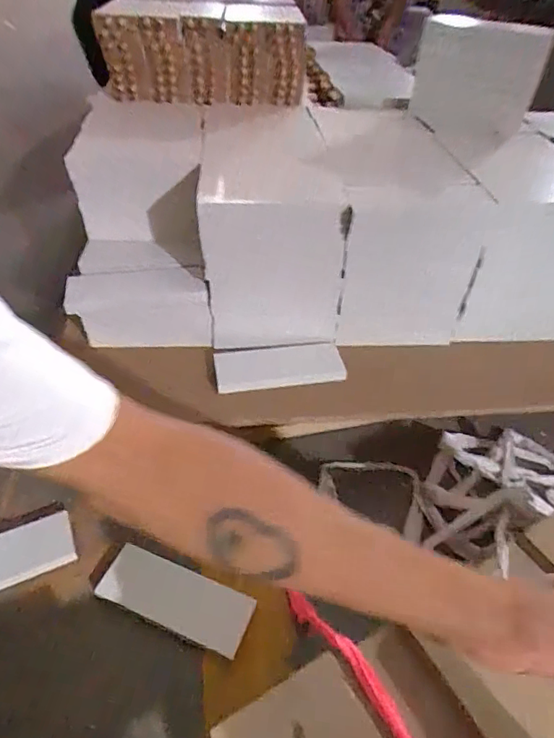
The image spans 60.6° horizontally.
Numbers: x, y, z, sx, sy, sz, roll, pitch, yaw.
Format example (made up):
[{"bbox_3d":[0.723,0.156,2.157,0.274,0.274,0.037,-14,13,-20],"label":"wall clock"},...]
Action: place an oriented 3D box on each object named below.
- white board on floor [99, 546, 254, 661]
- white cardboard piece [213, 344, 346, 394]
[{"bbox_3d":[-0.118,0.267,0.556,0.178,0.019,0.071,16,46,14],"label":"white board on floor"},{"bbox_3d":[0.002,-0.006,0.681,0.177,0.018,0.067,-5,44,-7],"label":"white cardboard piece"}]

